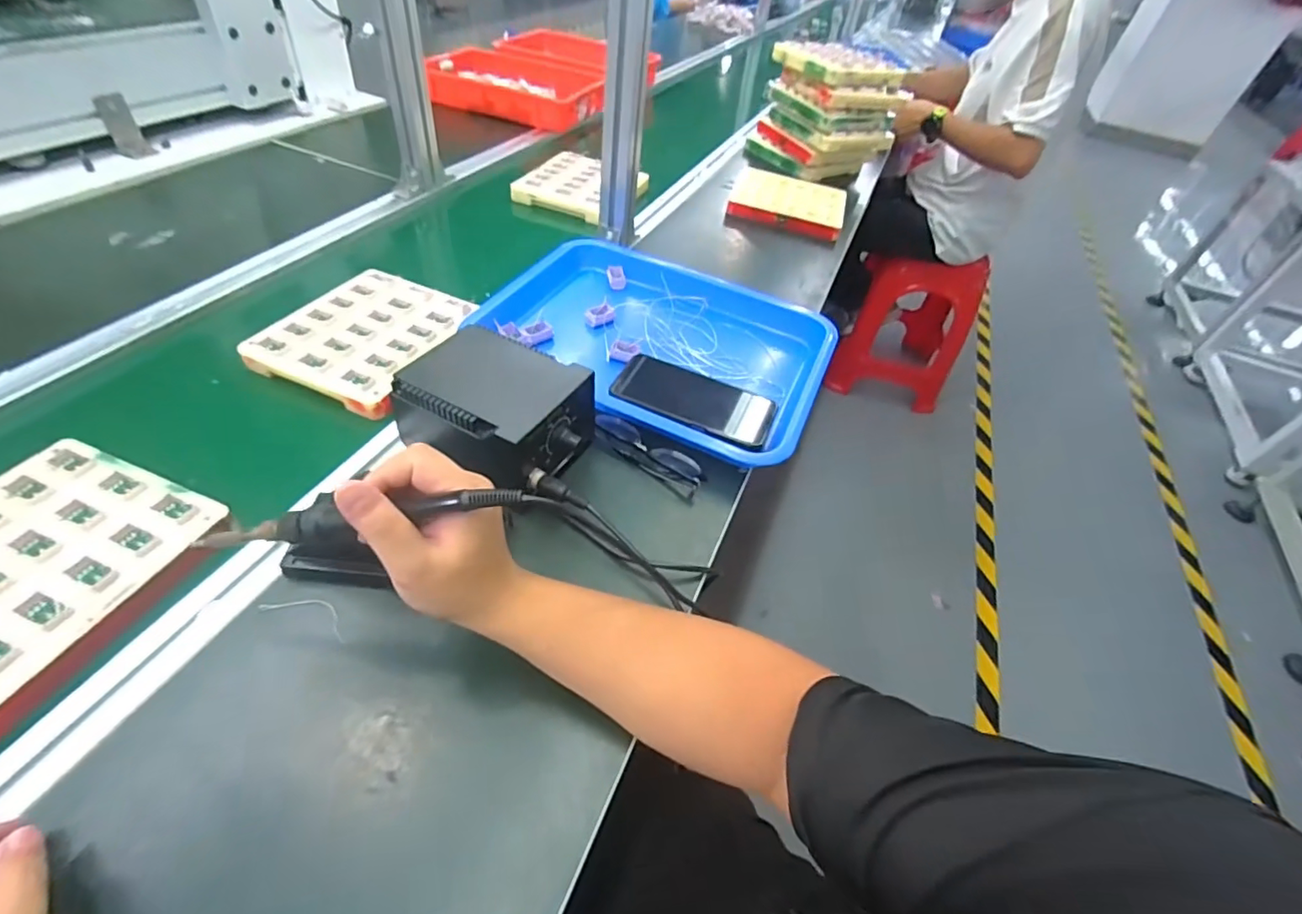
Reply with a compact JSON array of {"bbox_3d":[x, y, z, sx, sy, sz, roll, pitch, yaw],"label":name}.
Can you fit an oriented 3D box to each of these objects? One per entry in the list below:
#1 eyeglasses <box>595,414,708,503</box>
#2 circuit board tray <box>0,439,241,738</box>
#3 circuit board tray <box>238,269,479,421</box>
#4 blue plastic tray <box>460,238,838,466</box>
[{"bbox_3d":[-0.002,-0.003,0.574,0.128,0.025,0.040,30,49,21],"label":"eyeglasses"},{"bbox_3d":[-0.459,0.086,0.412,0.186,0.029,0.202,19,46,11],"label":"circuit board tray"},{"bbox_3d":[-0.322,-0.140,0.641,0.176,0.031,0.195,20,46,12],"label":"circuit board tray"},{"bbox_3d":[0.019,-0.159,0.696,0.396,0.049,0.334,18,46,11],"label":"blue plastic tray"}]

